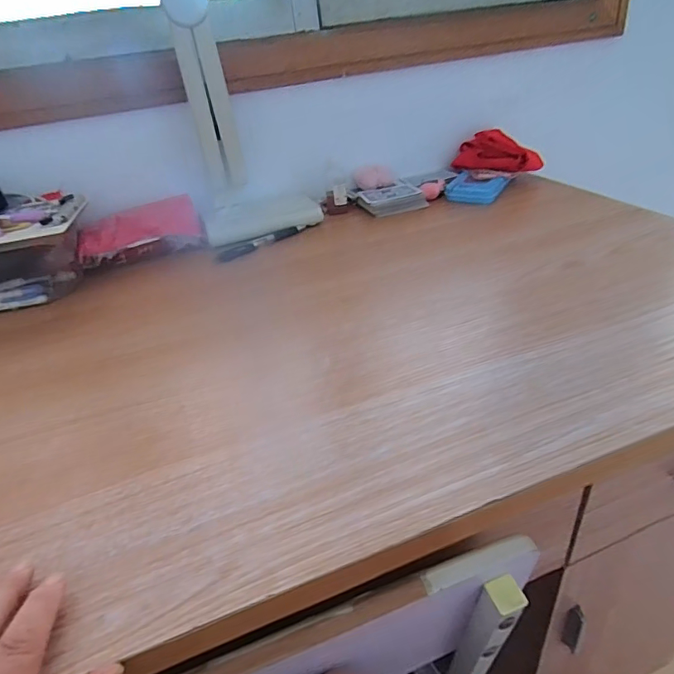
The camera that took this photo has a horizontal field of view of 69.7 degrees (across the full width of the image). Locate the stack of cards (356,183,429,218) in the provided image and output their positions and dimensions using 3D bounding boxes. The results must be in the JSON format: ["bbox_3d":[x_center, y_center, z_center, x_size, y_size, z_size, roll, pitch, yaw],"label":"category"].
[{"bbox_3d":[0.080,-0.207,0.737,0.093,0.029,0.070,-19,35,-18],"label":"stack of cards"}]

